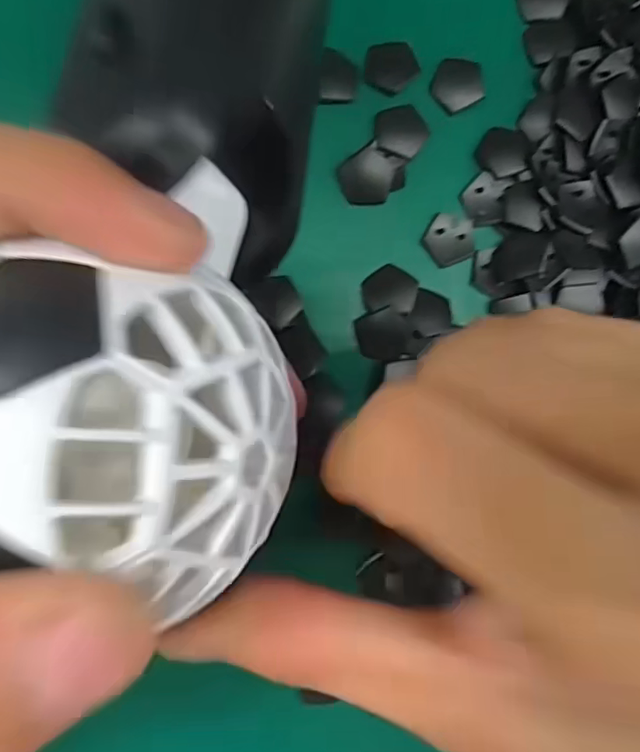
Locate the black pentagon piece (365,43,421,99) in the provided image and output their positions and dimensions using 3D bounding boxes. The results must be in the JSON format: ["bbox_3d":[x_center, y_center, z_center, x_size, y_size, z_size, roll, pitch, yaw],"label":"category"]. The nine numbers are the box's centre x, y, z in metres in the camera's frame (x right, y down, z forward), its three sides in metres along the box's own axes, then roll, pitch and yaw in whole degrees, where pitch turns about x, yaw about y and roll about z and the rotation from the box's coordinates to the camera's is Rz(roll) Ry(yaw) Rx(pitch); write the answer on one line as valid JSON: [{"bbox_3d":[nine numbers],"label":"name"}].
[{"bbox_3d":[0.025,-0.112,0.201,0.018,0.004,0.019,45,84,-5],"label":"black pentagon piece"}]

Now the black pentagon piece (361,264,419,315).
[{"bbox_3d":[0.025,-0.031,0.202,0.019,0.004,0.017,8,88,-8],"label":"black pentagon piece"}]

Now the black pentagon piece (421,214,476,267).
[{"bbox_3d":[0.048,-0.050,0.205,0.019,0.004,0.018,-34,94,-7],"label":"black pentagon piece"}]

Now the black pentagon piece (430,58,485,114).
[{"bbox_3d":[0.050,-0.106,0.204,0.019,0.004,0.018,-30,94,-7],"label":"black pentagon piece"}]

